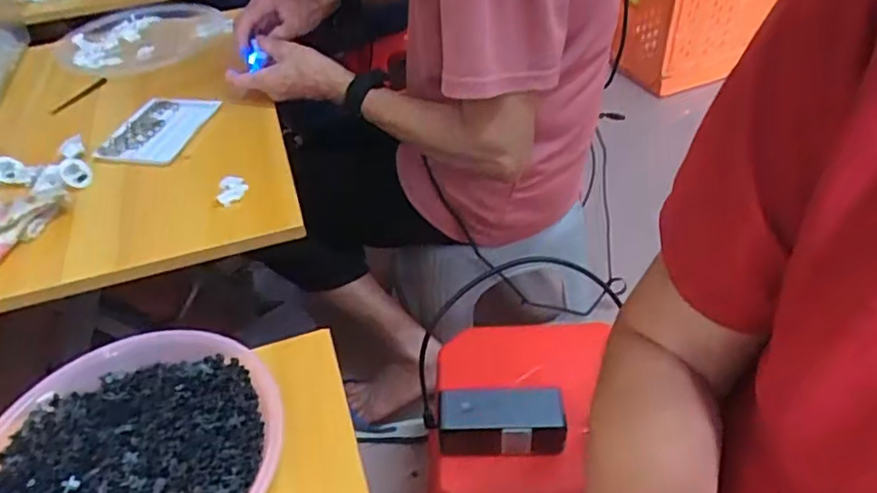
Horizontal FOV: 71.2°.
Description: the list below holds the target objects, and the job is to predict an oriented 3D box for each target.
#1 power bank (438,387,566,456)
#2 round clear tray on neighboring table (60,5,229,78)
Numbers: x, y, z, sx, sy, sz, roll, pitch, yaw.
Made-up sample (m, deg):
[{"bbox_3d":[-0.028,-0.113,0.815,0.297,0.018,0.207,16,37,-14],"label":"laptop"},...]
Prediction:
[{"bbox_3d":[0.066,0.185,0.654,0.129,0.061,0.046,-2,42,2],"label":"power bank"},{"bbox_3d":[-0.446,-0.321,0.932,0.224,0.015,0.215,0,42,0],"label":"round clear tray on neighboring table"}]

